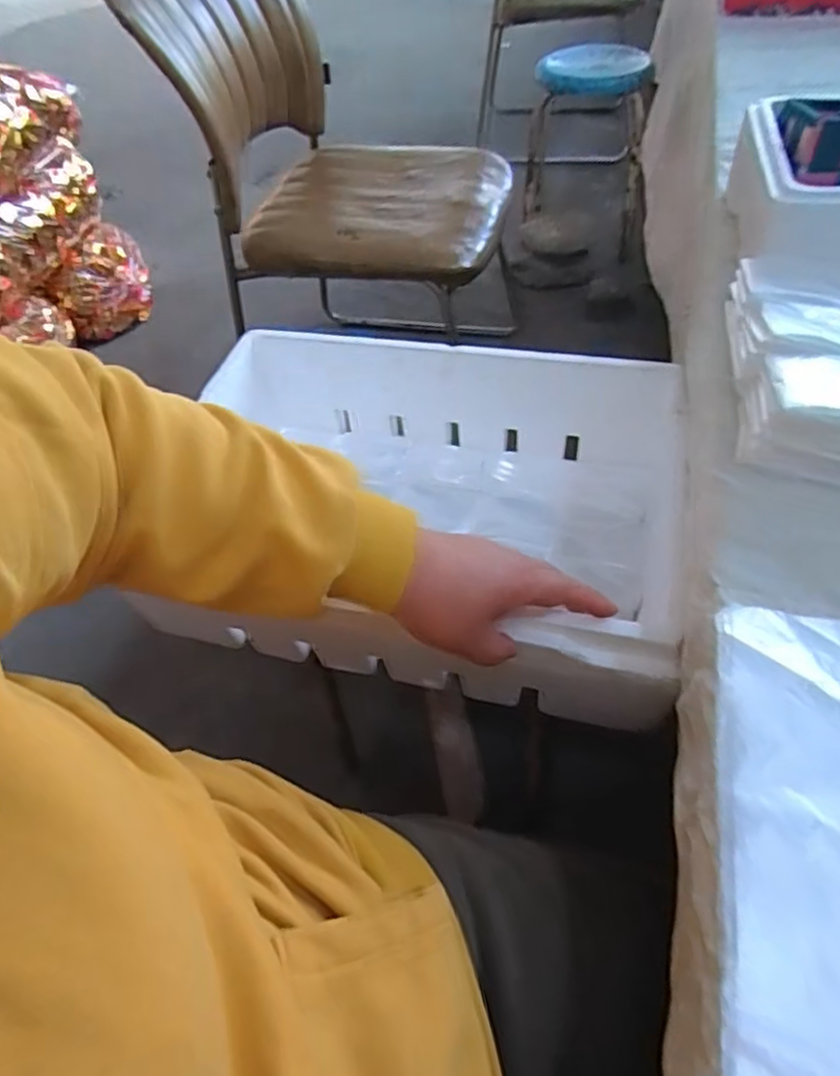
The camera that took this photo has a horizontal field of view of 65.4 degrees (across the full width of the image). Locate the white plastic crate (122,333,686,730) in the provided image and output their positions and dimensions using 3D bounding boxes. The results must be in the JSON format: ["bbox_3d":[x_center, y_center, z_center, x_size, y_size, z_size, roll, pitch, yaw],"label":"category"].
[{"bbox_3d":[0.007,-0.031,0.590,0.431,0.125,0.308,8,53,12],"label":"white plastic crate"}]

